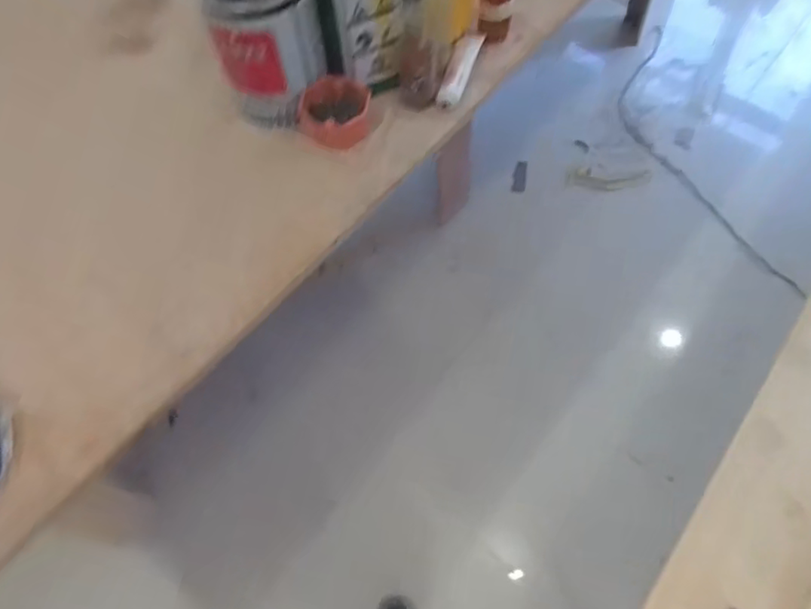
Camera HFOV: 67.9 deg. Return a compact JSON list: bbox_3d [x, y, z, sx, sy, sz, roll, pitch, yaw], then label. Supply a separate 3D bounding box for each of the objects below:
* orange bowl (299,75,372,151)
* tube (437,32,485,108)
[{"bbox_3d":[-0.100,-0.279,0.896,0.109,0.050,0.114,-14,61,-4],"label":"orange bowl"},{"bbox_3d":[0.090,-0.379,0.955,0.039,0.025,0.168,15,63,12],"label":"tube"}]

